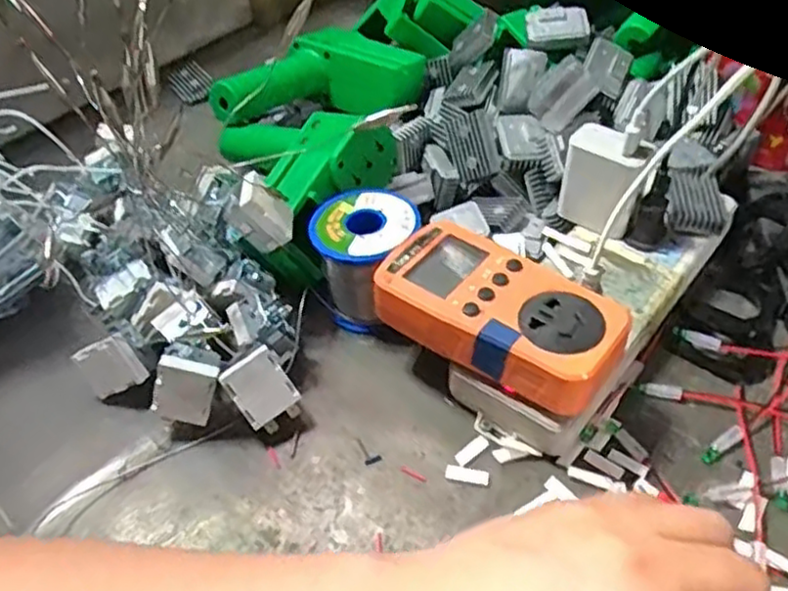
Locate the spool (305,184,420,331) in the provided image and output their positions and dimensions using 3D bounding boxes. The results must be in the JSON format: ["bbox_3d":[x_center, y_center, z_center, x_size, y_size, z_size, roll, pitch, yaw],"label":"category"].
[{"bbox_3d":[-0.018,-0.023,0.438,0.059,0.066,0.064,-2,46,3],"label":"spool"}]

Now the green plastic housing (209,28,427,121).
[{"bbox_3d":[-0.057,-0.166,0.554,0.101,0.044,0.144,25,53,26],"label":"green plastic housing"}]

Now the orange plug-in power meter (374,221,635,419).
[{"bbox_3d":[0.054,0.010,0.366,0.124,0.031,0.061,26,53,27],"label":"orange plug-in power meter"}]

